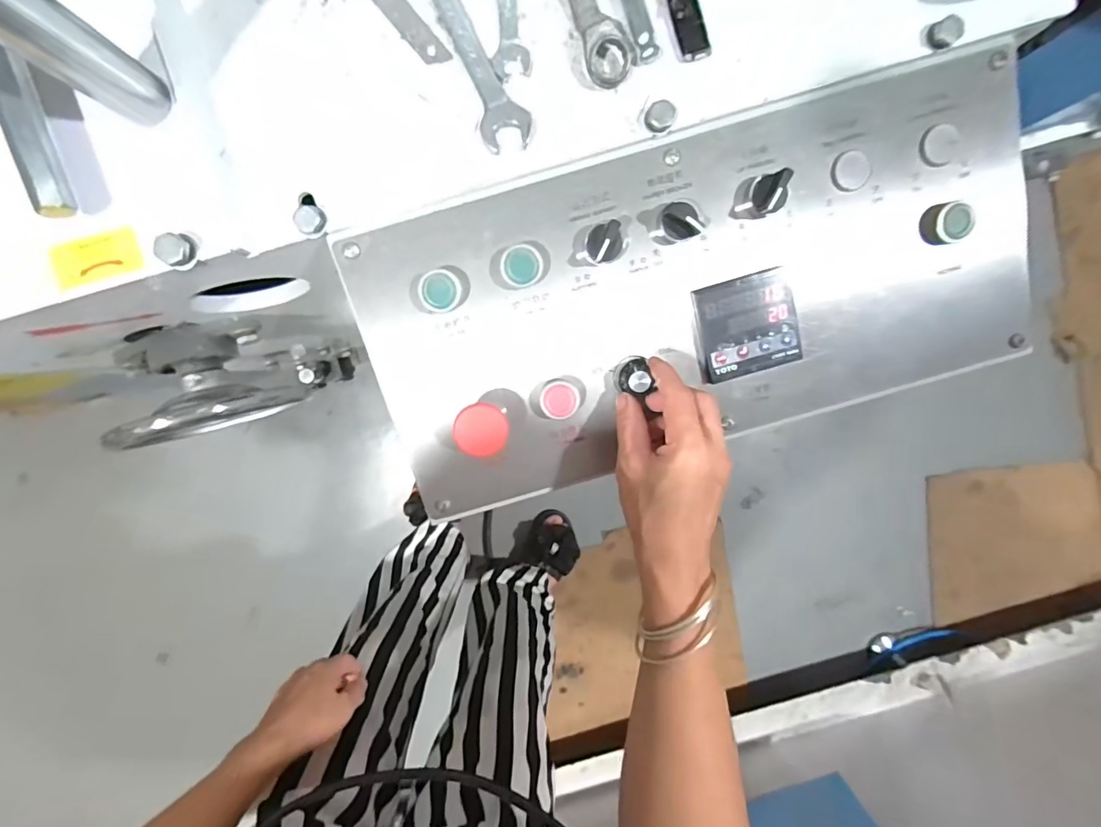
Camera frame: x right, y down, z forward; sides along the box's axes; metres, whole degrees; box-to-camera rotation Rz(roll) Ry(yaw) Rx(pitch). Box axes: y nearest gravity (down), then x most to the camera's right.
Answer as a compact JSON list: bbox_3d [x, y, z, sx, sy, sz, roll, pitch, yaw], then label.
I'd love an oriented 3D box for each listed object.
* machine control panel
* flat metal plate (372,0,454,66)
[{"bbox_3d":[0.108,-0.080,0.369,0.481,0.049,0.221,-15,96,1],"label":"machine control panel"},{"bbox_3d":[-0.106,-0.274,0.329,0.018,0.004,0.098,-40,95,3],"label":"flat metal plate"}]

